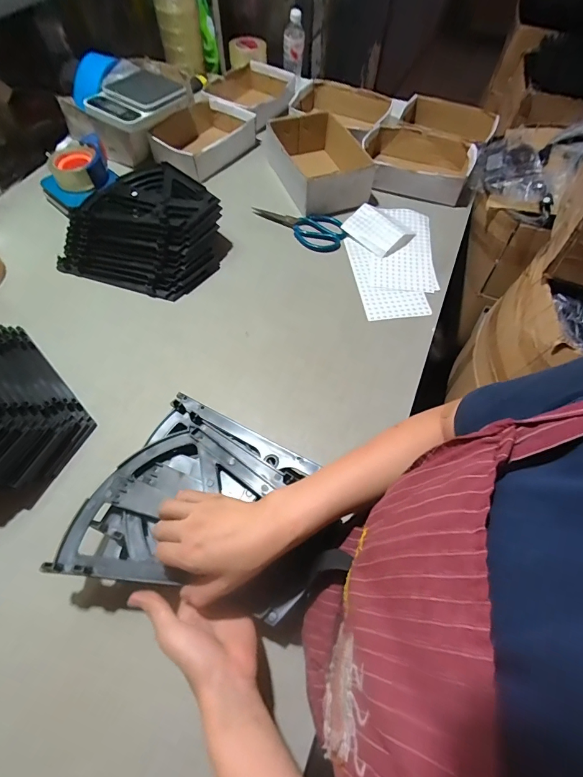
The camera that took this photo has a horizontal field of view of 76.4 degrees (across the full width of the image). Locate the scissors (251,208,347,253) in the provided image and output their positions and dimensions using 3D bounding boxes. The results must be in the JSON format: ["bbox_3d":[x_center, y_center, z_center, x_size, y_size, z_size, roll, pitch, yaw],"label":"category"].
[{"bbox_3d":[0.018,-0.366,0.822,0.211,0.017,0.098,28,63,14],"label":"scissors"}]

